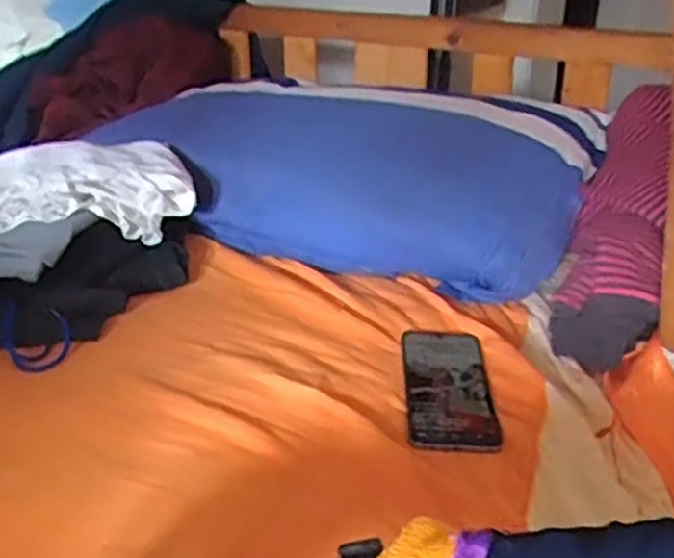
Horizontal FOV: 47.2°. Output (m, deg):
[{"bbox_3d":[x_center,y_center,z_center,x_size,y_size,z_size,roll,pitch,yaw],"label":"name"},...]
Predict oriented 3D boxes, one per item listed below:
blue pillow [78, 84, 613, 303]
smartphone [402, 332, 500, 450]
[{"bbox_3d":[-0.011,-0.144,0.987,0.622,0.160,0.252,11,28,19],"label":"blue pillow"},{"bbox_3d":[0.098,0.092,0.694,0.074,0.011,0.179,2,26,2],"label":"smartphone"}]

